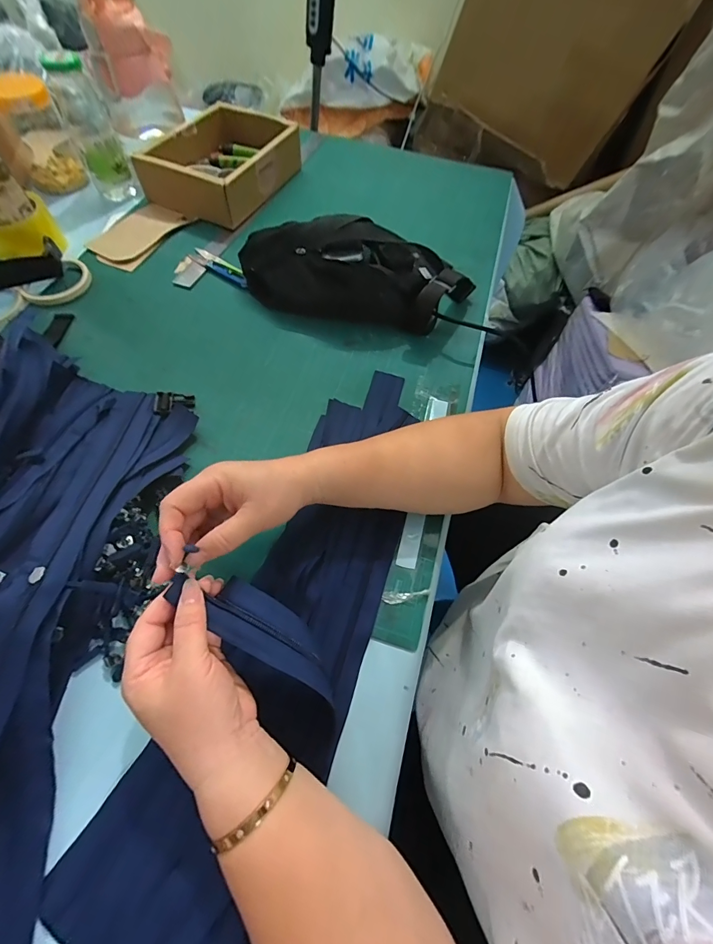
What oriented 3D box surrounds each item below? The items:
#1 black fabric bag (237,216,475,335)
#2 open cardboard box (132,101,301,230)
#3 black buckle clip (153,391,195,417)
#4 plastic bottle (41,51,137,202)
[{"bbox_3d":[0.001,-0.280,0.520,0.309,0.076,0.141,13,61,3],"label":"black fabric bag"},{"bbox_3d":[-0.228,-0.534,0.644,0.183,0.071,0.241,22,62,8],"label":"open cardboard box"},{"bbox_3d":[-0.213,-0.079,0.438,0.042,0.007,0.034,-4,62,-6],"label":"black buckle clip"},{"bbox_3d":[-0.403,-0.520,0.573,0.061,0.163,0.074,-22,65,-15],"label":"plastic bottle"}]

